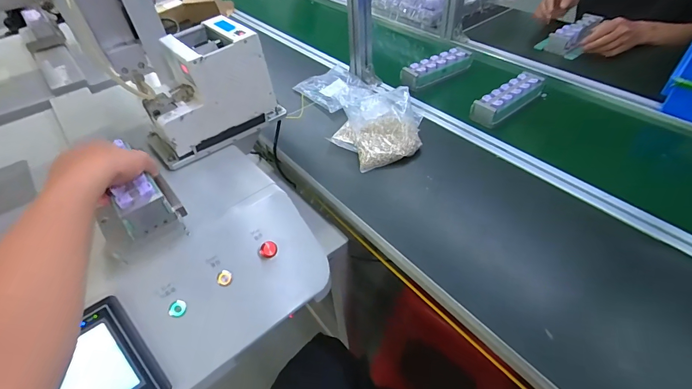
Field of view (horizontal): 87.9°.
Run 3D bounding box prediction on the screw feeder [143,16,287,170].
[{"bbox_3d":[-0.253,-0.186,0.628,0.224,0.157,0.139,-34,51,-26],"label":"screw feeder"}]

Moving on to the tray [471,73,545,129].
[{"bbox_3d":[0.375,-0.218,0.824,0.230,0.055,0.065,-32,51,-24],"label":"tray"}]

